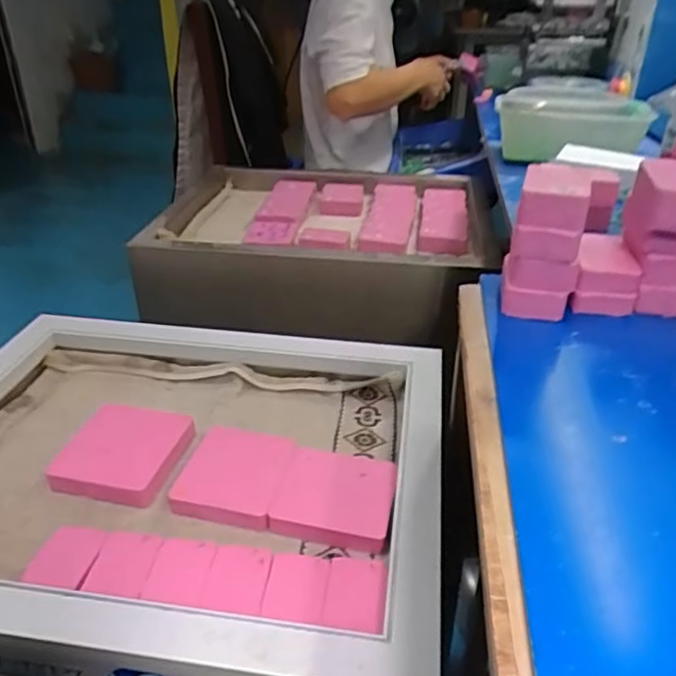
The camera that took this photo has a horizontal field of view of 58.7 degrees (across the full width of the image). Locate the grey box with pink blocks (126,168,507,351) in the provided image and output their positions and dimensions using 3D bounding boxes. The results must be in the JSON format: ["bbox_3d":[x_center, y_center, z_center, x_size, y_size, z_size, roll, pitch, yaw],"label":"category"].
[{"bbox_3d":[-0.026,-0.158,0.964,0.500,0.113,0.411,1,31,1],"label":"grey box with pink blocks"}]

